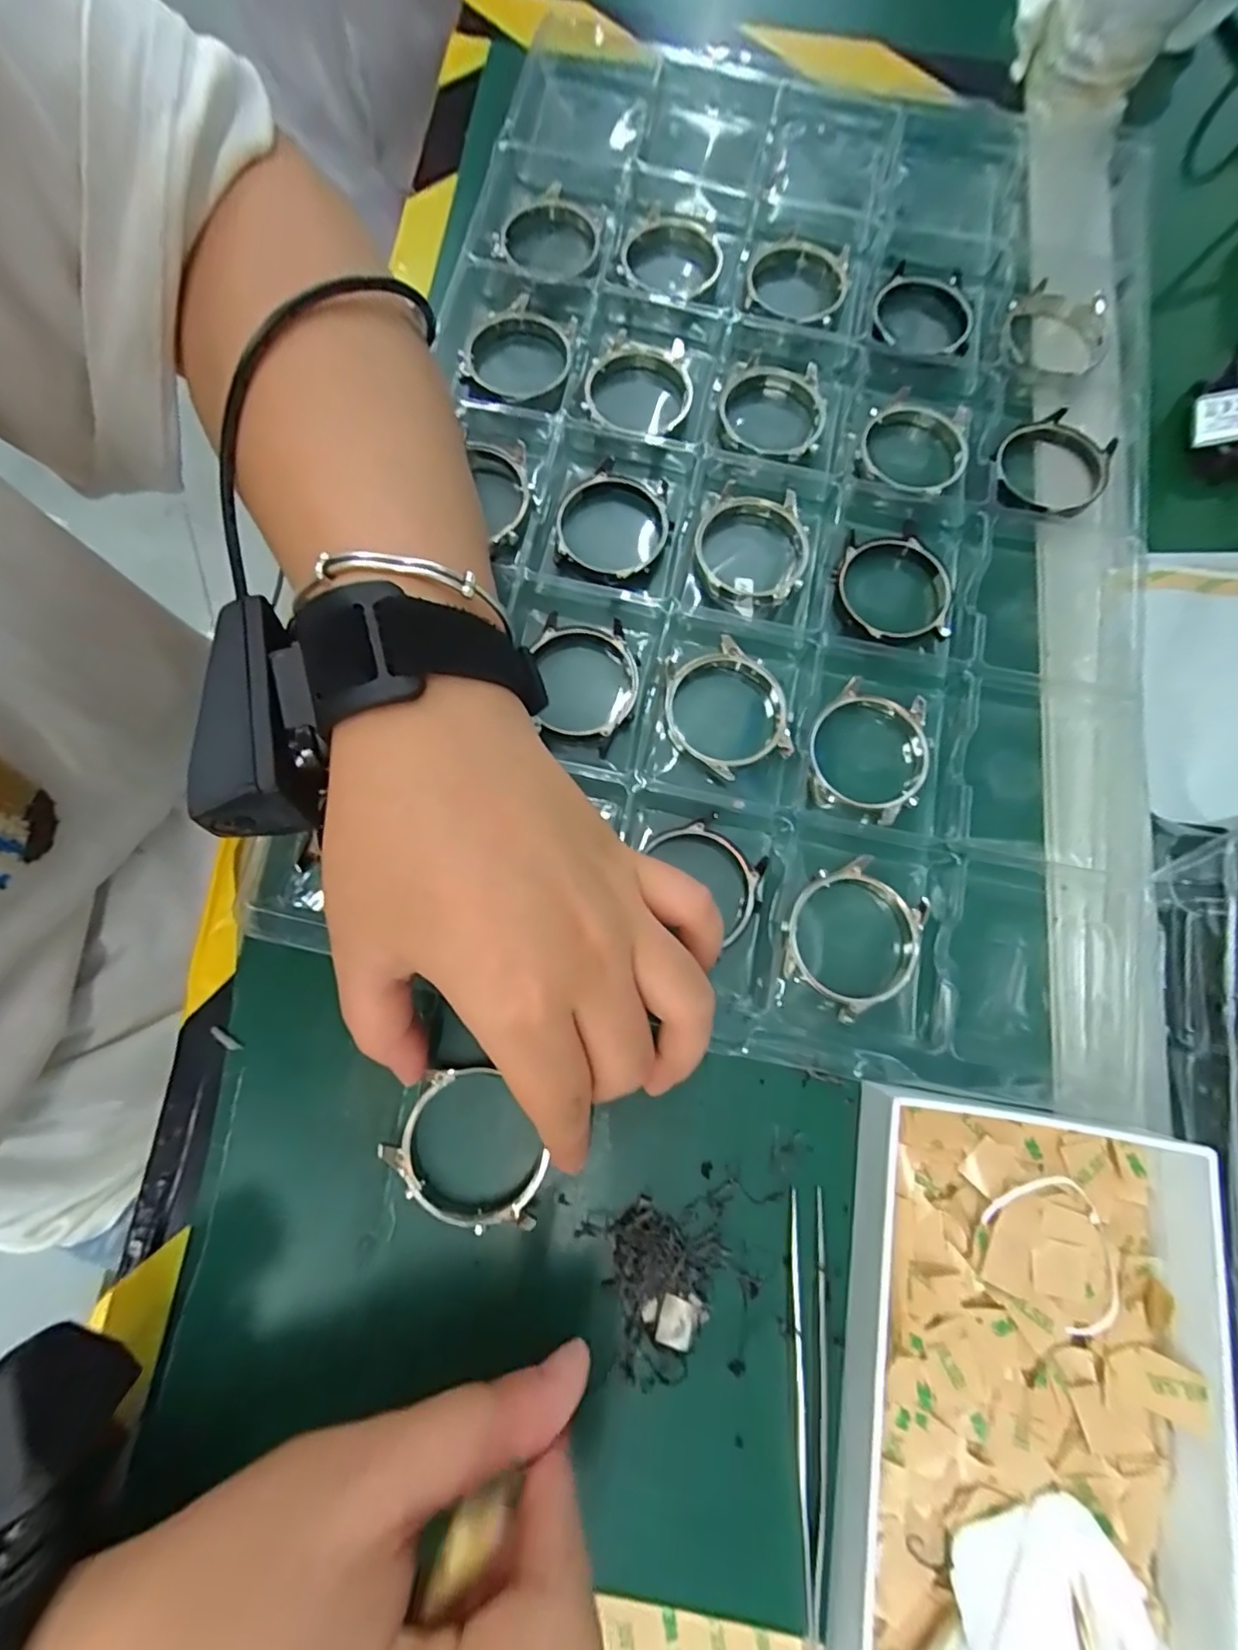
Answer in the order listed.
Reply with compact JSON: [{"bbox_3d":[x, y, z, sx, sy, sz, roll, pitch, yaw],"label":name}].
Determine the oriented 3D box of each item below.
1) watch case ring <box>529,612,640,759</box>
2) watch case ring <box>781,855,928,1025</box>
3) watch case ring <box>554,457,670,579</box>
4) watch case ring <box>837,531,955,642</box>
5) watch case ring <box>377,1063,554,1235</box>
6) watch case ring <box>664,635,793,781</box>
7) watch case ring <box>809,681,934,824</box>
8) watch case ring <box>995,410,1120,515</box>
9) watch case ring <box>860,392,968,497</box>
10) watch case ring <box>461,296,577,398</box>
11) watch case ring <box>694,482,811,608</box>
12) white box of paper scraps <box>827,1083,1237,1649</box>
[{"bbox_3d":[-0.013,-0.055,0.227,0.041,0.005,0.057,5,77,1],"label":"watch case ring"},{"bbox_3d":[0.083,0.039,0.209,0.043,0.009,0.052,38,80,8],"label":"watch case ring"},{"bbox_3d":[-0.004,-0.124,0.241,0.045,0.010,0.051,30,78,3],"label":"watch case ring"},{"bbox_3d":[0.112,-0.096,0.240,0.047,0.007,0.047,0,77,0],"label":"watch case ring"},{"bbox_3d":[-0.048,0.104,0.193,0.052,0.012,0.045,16,78,3],"label":"watch case ring"},{"bbox_3d":[0.040,-0.045,0.227,0.046,0.008,0.052,-28,79,-6],"label":"watch case ring"},{"bbox_3d":[0.095,-0.028,0.224,0.045,0.009,0.052,18,78,4],"label":"watch case ring"},{"bbox_3d":[0.185,-0.153,0.251,0.044,0.011,0.050,39,79,5],"label":"watch case ring"},{"bbox_3d":[0.127,-0.162,0.253,0.044,0.008,0.048,1,78,-3],"label":"watch case ring"},{"bbox_3d":[-0.044,-0.206,0.256,0.047,0.007,0.047,11,78,-1],"label":"watch case ring"},{"bbox_3d":[0.053,-0.113,0.242,0.046,0.010,0.054,21,78,4],"label":"watch case ring"},{"bbox_3d":[0.123,0.178,0.172,0.109,0.027,0.172,12,77,2],"label":"white box of paper scraps"}]

